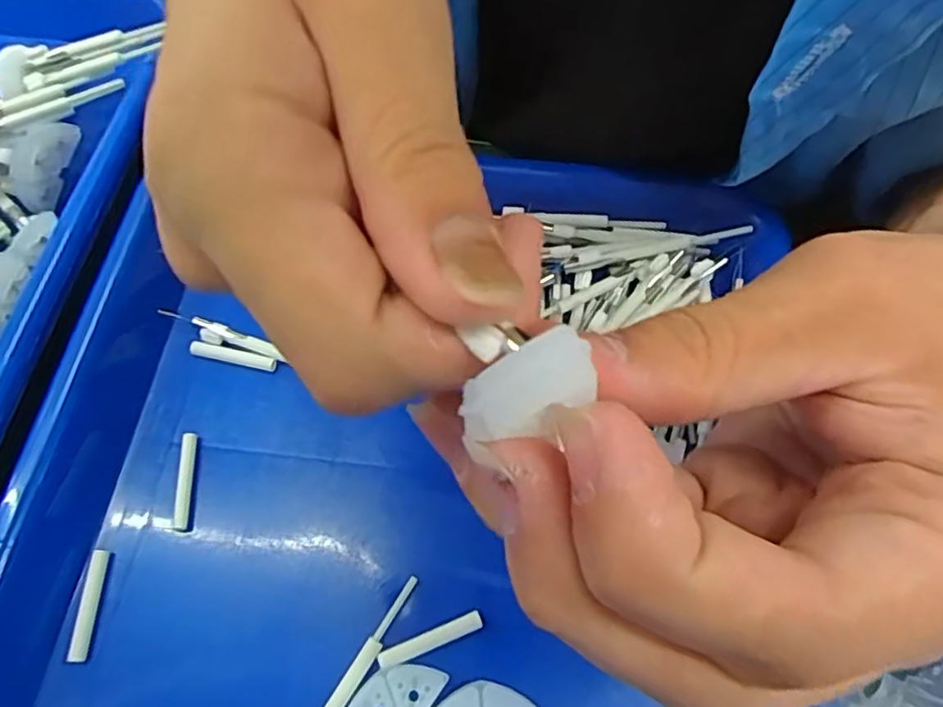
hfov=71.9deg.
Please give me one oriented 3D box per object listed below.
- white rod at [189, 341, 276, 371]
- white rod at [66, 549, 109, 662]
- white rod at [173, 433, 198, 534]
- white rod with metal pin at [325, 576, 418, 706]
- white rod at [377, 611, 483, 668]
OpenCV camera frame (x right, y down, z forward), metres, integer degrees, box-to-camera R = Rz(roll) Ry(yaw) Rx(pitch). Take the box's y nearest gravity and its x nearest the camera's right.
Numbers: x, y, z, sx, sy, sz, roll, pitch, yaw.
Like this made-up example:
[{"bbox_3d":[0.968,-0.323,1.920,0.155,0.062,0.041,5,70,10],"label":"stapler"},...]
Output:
[{"bbox_3d":[-0.090,0.001,0.248,0.033,0.005,0.005,11,66,7],"label":"white rod"},{"bbox_3d":[-0.124,0.081,0.211,0.005,0.005,0.033,-1,66,2],"label":"white rod"},{"bbox_3d":[-0.100,0.044,0.228,0.004,0.005,0.034,-4,66,0],"label":"white rod"},{"bbox_3d":[-0.036,0.100,0.198,0.008,0.004,0.068,30,70,14],"label":"white rod with metal pin"},{"bbox_3d":[-0.013,0.089,0.203,0.034,0.004,0.006,-20,67,-7],"label":"white rod"}]

